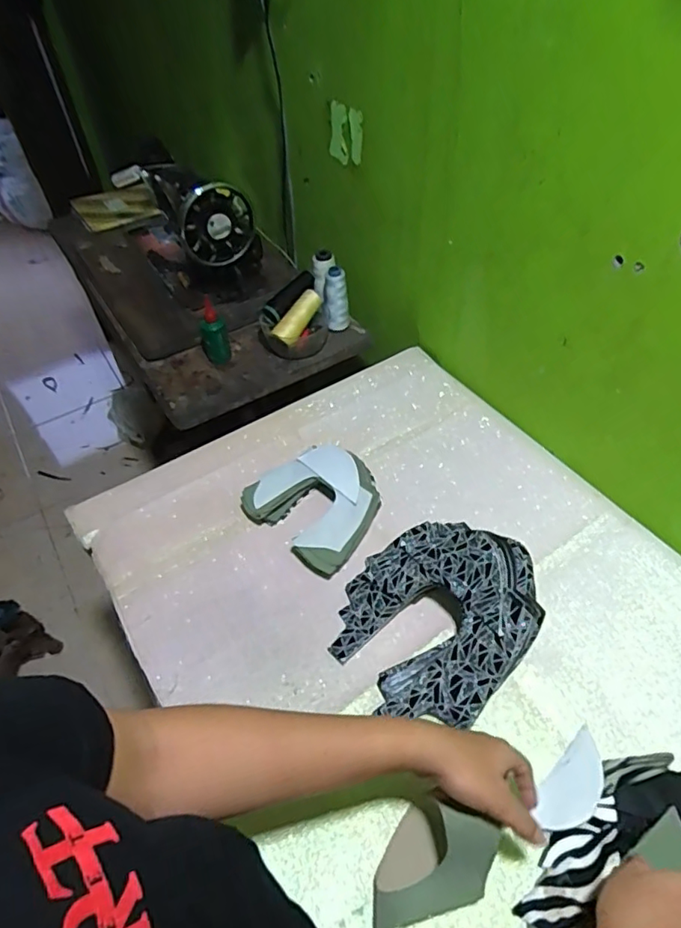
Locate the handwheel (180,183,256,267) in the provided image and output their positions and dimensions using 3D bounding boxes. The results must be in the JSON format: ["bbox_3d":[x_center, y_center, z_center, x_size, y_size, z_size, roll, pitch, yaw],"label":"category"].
[{"bbox_3d":[-0.214,-0.422,0.945,0.136,0.131,0.056,-27,54,-21],"label":"handwheel"}]

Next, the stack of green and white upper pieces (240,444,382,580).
[{"bbox_3d":[-0.038,0.045,0.714,0.168,0.055,0.155,25,55,23],"label":"stack of green and white upper pieces"}]

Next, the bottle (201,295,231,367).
[{"bbox_3d":[-0.221,-0.227,0.933,0.047,0.104,0.046,-16,50,-10],"label":"bottle"}]

